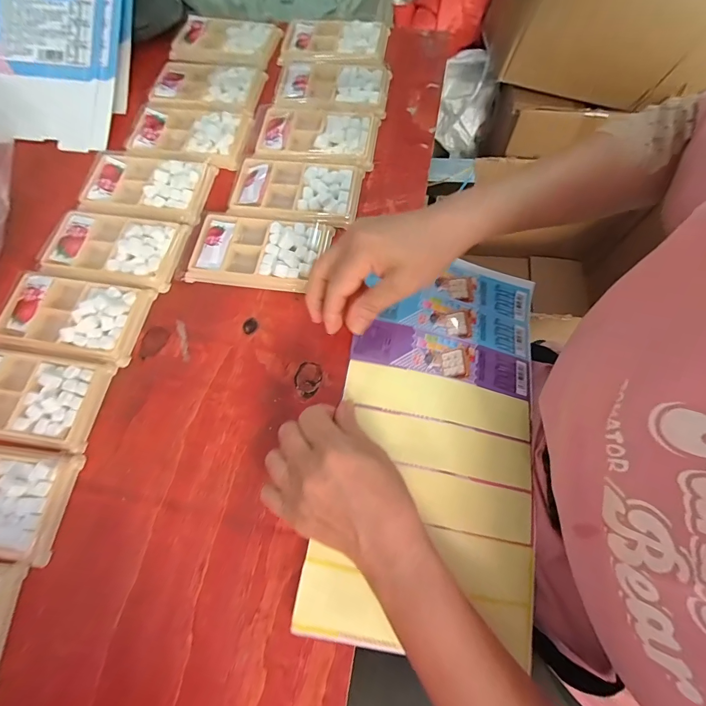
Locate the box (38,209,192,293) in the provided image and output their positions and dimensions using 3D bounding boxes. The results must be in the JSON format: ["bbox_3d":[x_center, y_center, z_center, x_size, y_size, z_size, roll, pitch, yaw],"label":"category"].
[{"bbox_3d":[-0.245,-0.110,0.361,0.133,0.019,0.080,9,70,5],"label":"box"}]

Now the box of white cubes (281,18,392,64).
[{"bbox_3d":[-0.024,-0.398,0.446,0.132,0.014,0.078,7,70,5],"label":"box of white cubes"}]

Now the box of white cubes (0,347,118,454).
[{"bbox_3d":[-0.286,0.037,0.305,0.130,0.013,0.076,8,70,5],"label":"box of white cubes"}]

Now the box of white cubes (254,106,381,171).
[{"bbox_3d":[-0.042,-0.249,0.399,0.135,0.014,0.082,6,70,4],"label":"box of white cubes"}]

